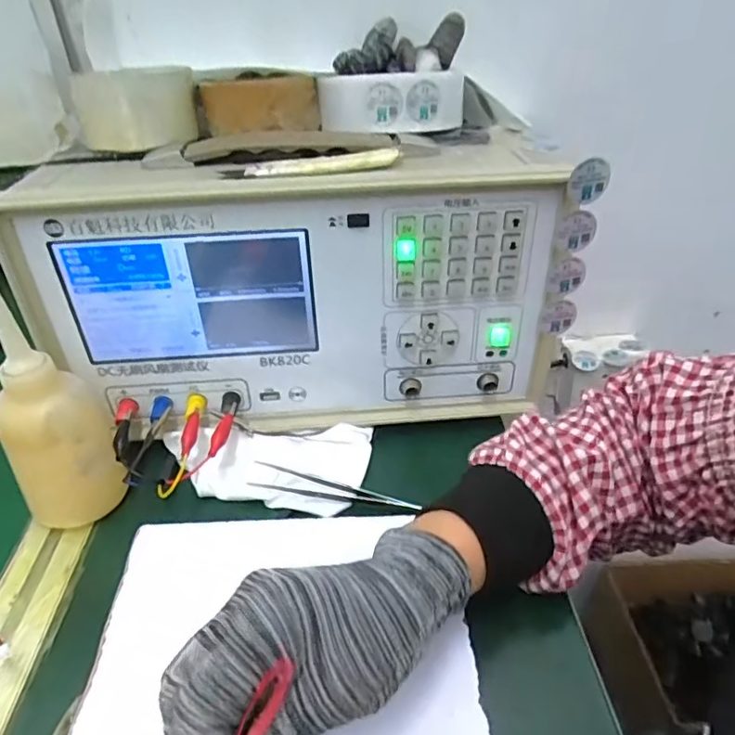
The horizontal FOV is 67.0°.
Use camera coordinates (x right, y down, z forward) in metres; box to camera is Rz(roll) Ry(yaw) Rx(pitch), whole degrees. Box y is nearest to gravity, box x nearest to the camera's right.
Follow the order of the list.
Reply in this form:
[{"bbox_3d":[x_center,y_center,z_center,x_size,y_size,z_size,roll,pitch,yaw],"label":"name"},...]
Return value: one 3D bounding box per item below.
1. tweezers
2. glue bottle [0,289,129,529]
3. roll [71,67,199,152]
[{"bbox_3d":[-0.023,0.081,0.379,0.117,0.011,0.017,5,36,12],"label":"tweezers"},{"bbox_3d":[-0.202,0.028,0.350,0.063,0.147,0.064,-23,40,-25],"label":"glue bottle"},{"bbox_3d":[-0.164,-0.185,0.392,0.065,0.047,0.065,-2,35,2],"label":"roll"}]

